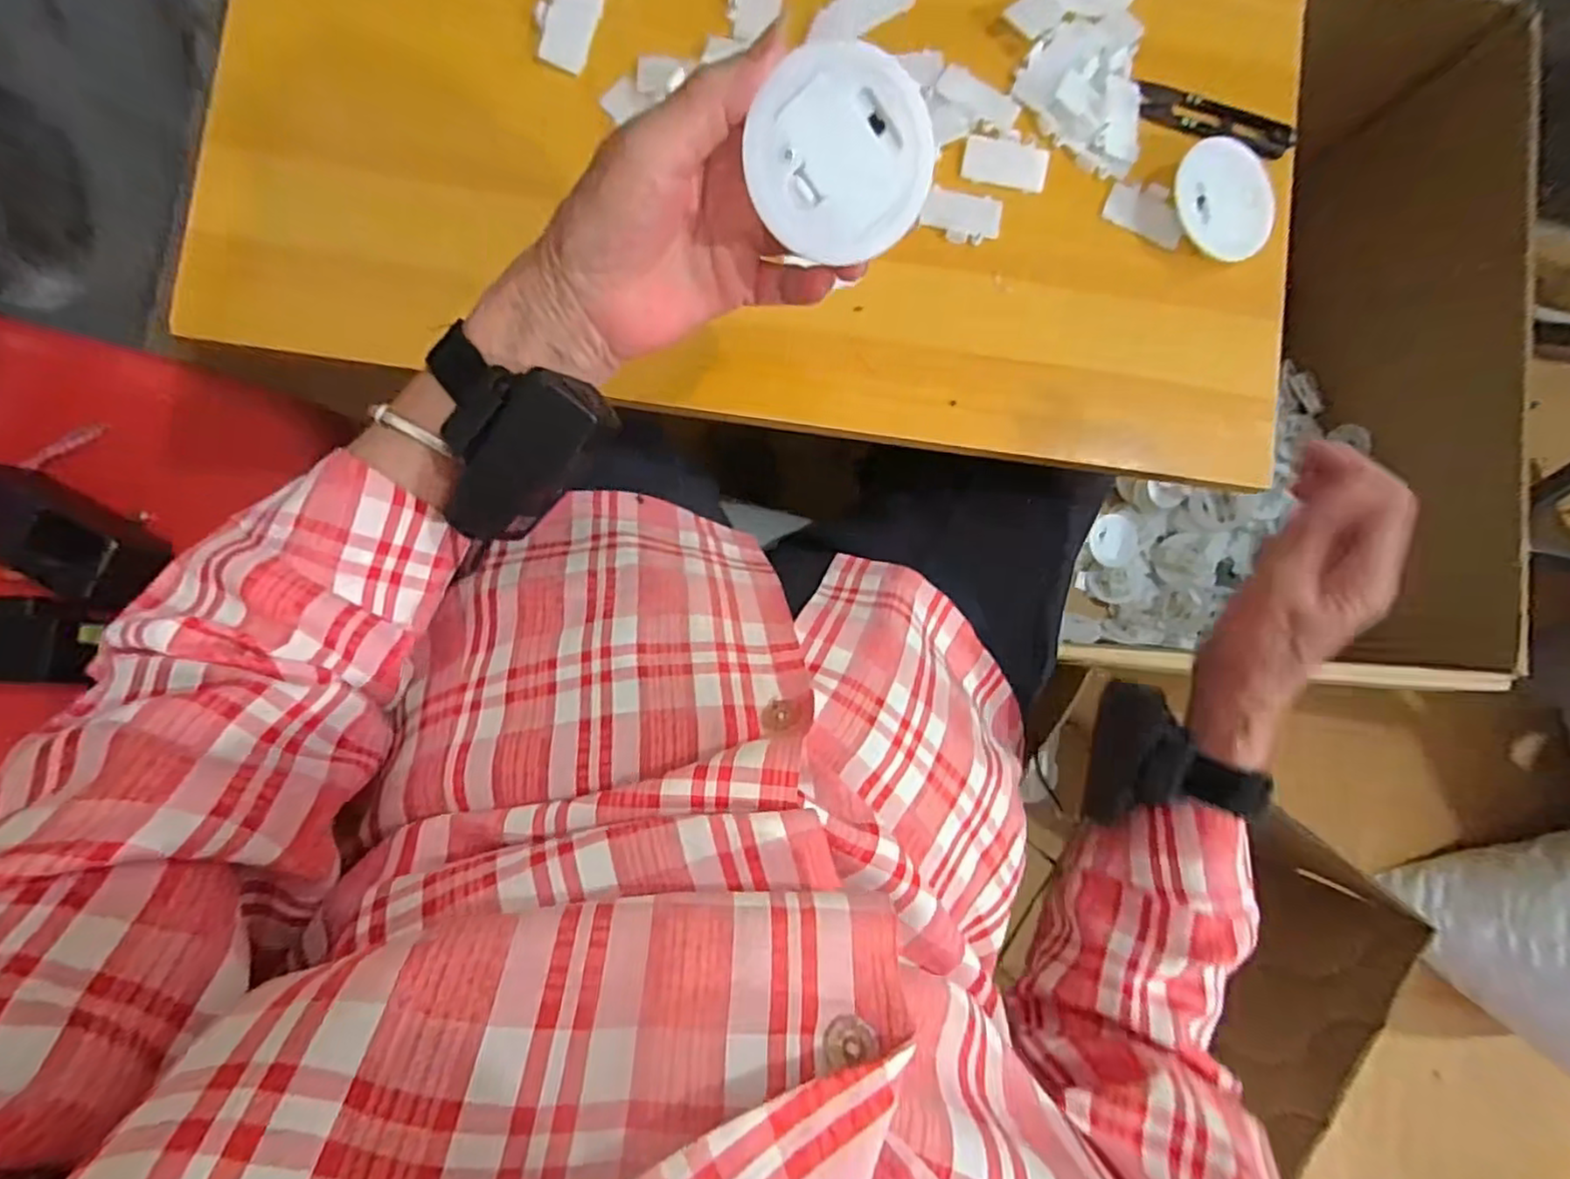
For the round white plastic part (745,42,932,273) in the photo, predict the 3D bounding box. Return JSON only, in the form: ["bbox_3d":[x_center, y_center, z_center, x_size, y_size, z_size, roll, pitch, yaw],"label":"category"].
[{"bbox_3d":[0.020,-0.153,0.238,0.063,0.004,0.064,-3,111,-7],"label":"round white plastic part"}]

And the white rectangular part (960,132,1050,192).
[{"bbox_3d":[0.124,-0.242,0.379,0.047,0.006,0.027,8,86,-2],"label":"white rectangular part"}]

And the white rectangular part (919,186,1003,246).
[{"bbox_3d":[0.099,-0.209,0.377,0.044,0.004,0.030,7,86,-2],"label":"white rectangular part"}]

